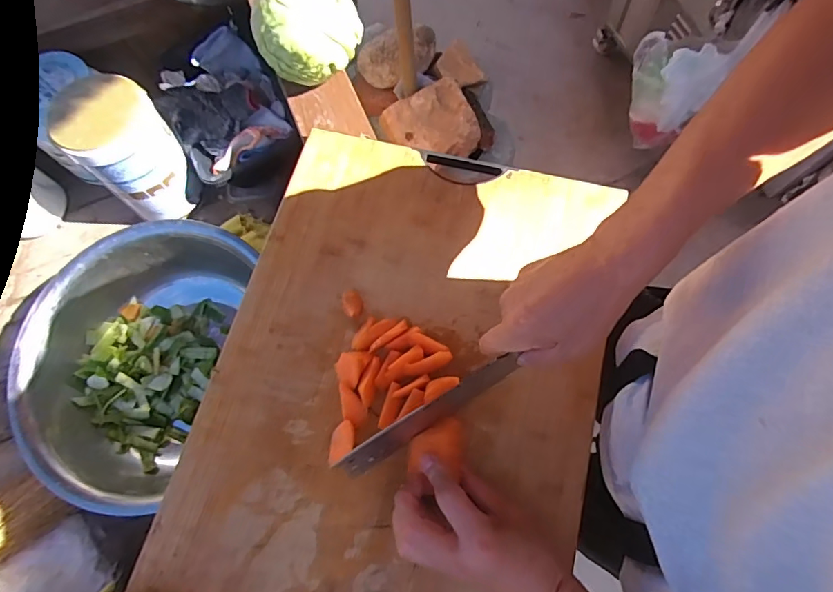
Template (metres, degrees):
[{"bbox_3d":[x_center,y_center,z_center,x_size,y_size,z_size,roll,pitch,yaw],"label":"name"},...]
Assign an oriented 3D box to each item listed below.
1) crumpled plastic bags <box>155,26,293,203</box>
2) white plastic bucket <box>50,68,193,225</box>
[{"bbox_3d":[-0.297,-0.275,0.753,0.177,0.089,0.238,-22,72,-6],"label":"crumpled plastic bags"},{"bbox_3d":[-0.401,-0.201,0.691,0.119,0.169,0.116,-1,71,2],"label":"white plastic bucket"}]

